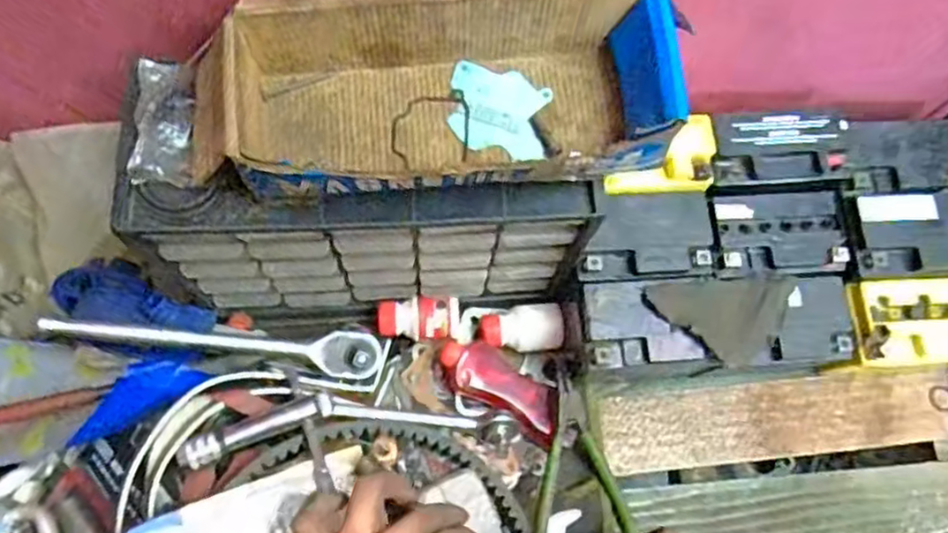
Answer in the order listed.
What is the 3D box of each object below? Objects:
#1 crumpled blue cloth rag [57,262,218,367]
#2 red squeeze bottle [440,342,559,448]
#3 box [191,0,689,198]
[{"bbox_3d":[-0.269,0.033,0.536,0.116,0.056,0.063,29,73,7],"label":"crumpled blue cloth rag"},{"bbox_3d":[0.024,0.100,0.575,0.112,0.032,0.046,34,73,-4],"label":"red squeeze bottle"},{"bbox_3d":[-0.024,-0.103,0.415,0.285,0.066,0.122,-7,72,-5],"label":"box"}]

